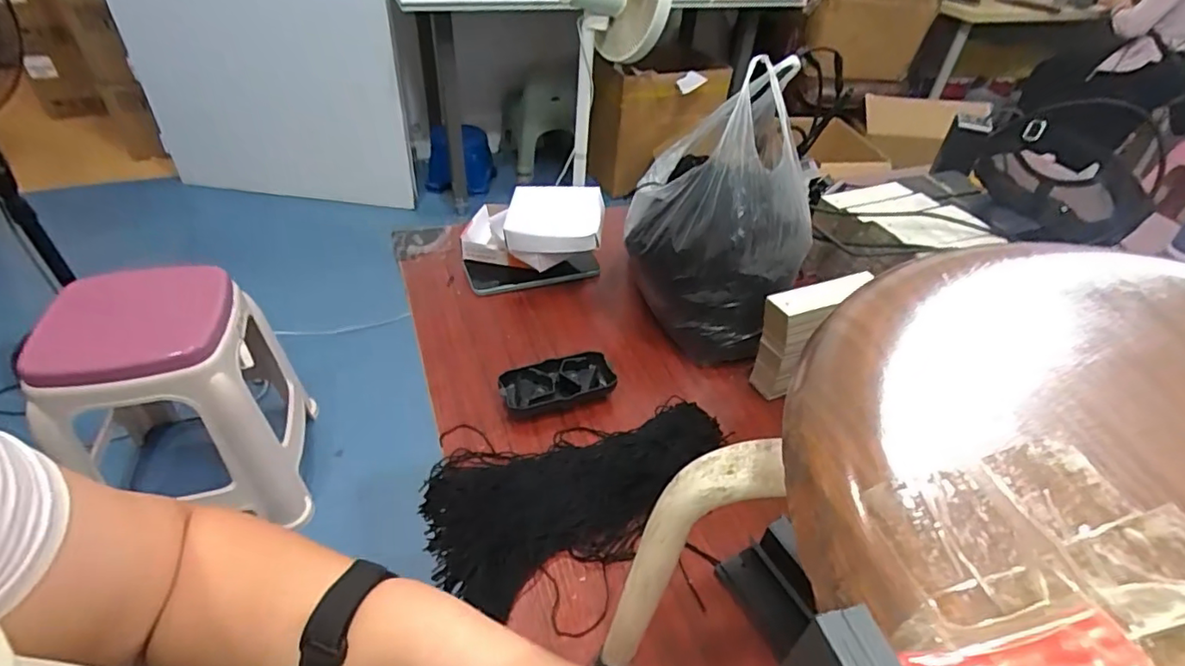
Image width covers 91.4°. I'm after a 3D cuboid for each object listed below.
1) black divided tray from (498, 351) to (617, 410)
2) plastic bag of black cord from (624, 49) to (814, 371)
[{"bbox_3d":[-0.033,0.053,0.563,0.109,0.027,0.053,-13,43,-20],"label":"black divided tray"},{"bbox_3d":[0.127,-0.112,0.594,0.178,0.254,0.151,21,43,18],"label":"plastic bag of black cord"}]

